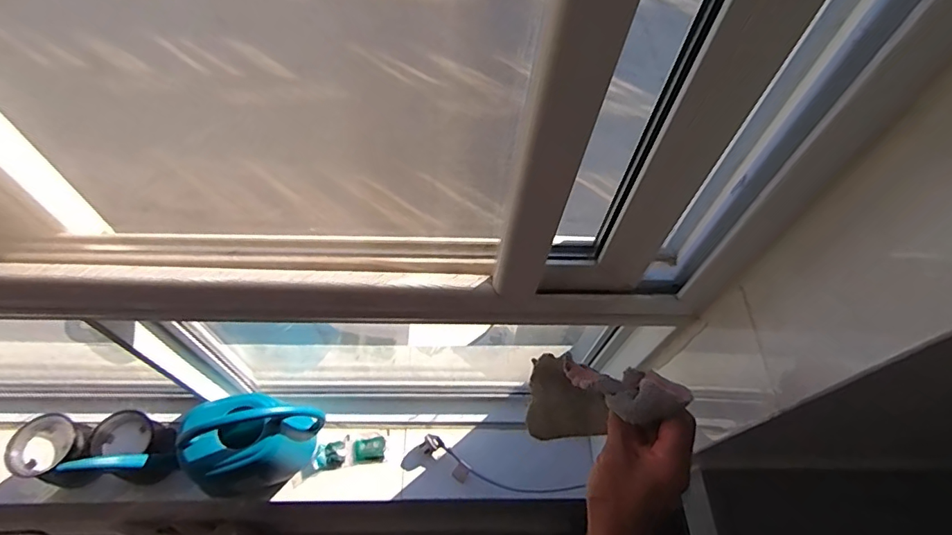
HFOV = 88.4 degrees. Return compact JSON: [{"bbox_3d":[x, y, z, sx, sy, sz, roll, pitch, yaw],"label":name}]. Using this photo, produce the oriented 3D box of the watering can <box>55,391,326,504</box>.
[{"bbox_3d":[-0.447,0.309,0.842,0.335,0.243,0.139,5,58,-1],"label":"watering can"}]

